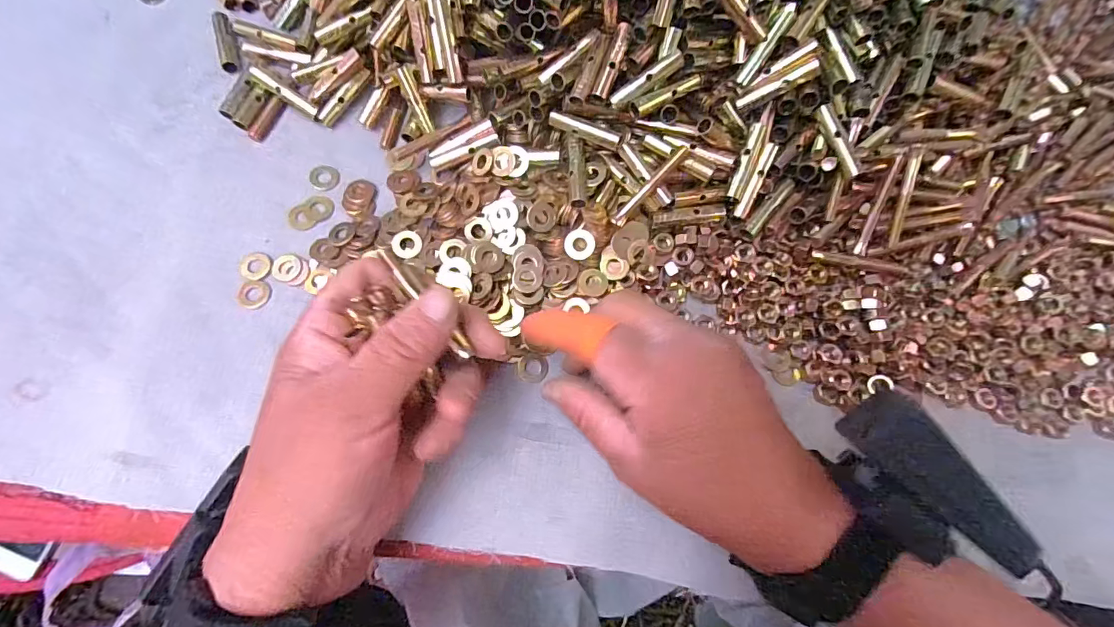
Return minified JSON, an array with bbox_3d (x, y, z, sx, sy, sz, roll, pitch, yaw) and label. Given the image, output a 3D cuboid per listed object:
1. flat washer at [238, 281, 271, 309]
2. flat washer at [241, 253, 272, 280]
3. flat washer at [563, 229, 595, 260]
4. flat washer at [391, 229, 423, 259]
[{"bbox_3d":[-0.168,-0.011,0.270,0.015,0.004,0.016,10,74,0],"label":"flat washer"},{"bbox_3d":[-0.168,-0.026,0.274,0.016,0.004,0.015,1,74,-3],"label":"flat washer"},{"bbox_3d":[0.013,-0.038,0.273,0.017,0.004,0.017,-1,84,6],"label":"flat washer"},{"bbox_3d":[-0.087,-0.040,0.283,0.017,0.005,0.018,2,78,-11],"label":"flat washer"}]

